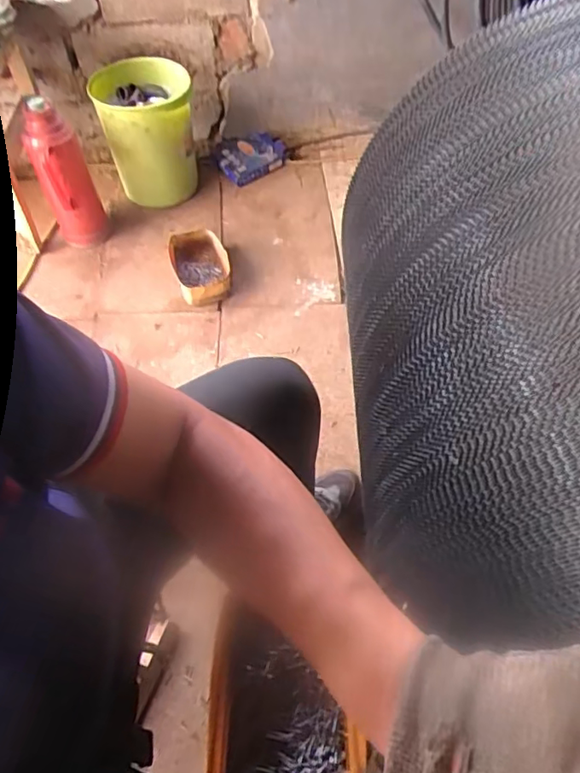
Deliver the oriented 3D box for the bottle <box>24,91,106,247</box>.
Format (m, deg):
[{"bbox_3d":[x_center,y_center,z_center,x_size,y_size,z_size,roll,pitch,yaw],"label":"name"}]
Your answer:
[{"bbox_3d":[-0.512,-0.483,1.279,0.114,0.332,0.105,-25,62,-19],"label":"bottle"}]

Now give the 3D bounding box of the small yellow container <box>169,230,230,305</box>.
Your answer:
[{"bbox_3d":[-0.214,-0.286,1.340,0.135,0.061,0.200,-10,58,-10],"label":"small yellow container"}]

